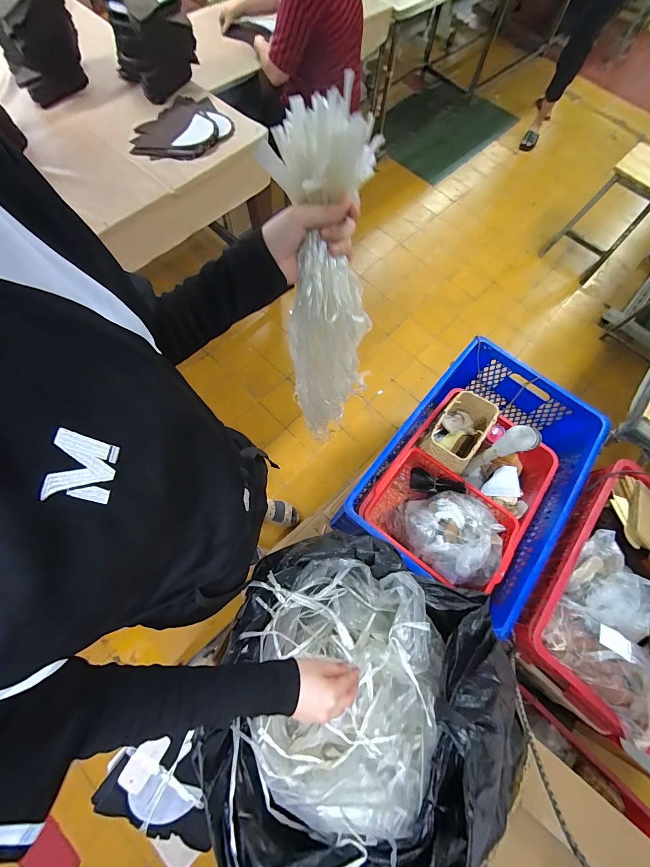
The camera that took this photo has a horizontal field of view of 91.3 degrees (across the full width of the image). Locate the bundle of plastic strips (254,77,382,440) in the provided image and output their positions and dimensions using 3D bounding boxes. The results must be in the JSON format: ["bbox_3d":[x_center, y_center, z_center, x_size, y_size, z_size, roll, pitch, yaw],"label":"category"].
[{"bbox_3d":[0.003,-0.144,0.523,0.117,0.574,0.087,-14,64,-6],"label":"bundle of plastic strips"}]

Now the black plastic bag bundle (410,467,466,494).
[{"bbox_3d":[0.363,0.163,1.044,0.183,0.040,0.070,8,66,45],"label":"black plastic bag bundle"}]

